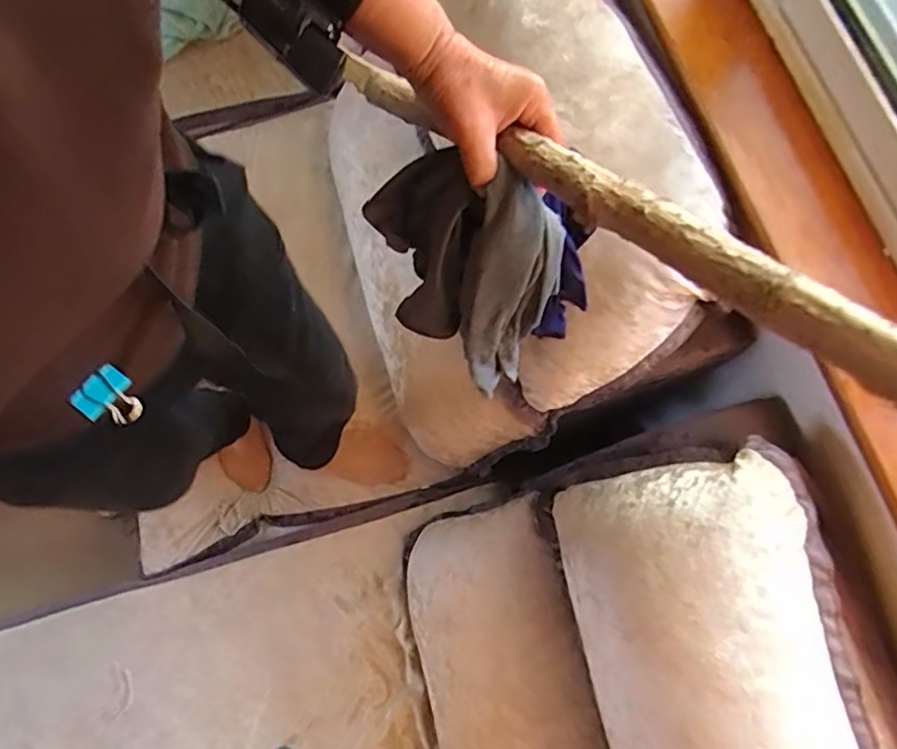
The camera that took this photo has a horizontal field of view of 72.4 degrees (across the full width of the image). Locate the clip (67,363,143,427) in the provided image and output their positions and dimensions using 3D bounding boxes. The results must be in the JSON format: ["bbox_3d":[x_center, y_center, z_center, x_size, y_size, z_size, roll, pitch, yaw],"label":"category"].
[{"bbox_3d":[-0.216,0.015,0.394,0.033,0.021,0.037,-48,117,-14],"label":"clip"}]

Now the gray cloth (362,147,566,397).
[{"bbox_3d":[0.011,-0.090,0.509,0.150,0.217,0.083,42,77,10],"label":"gray cloth"}]

